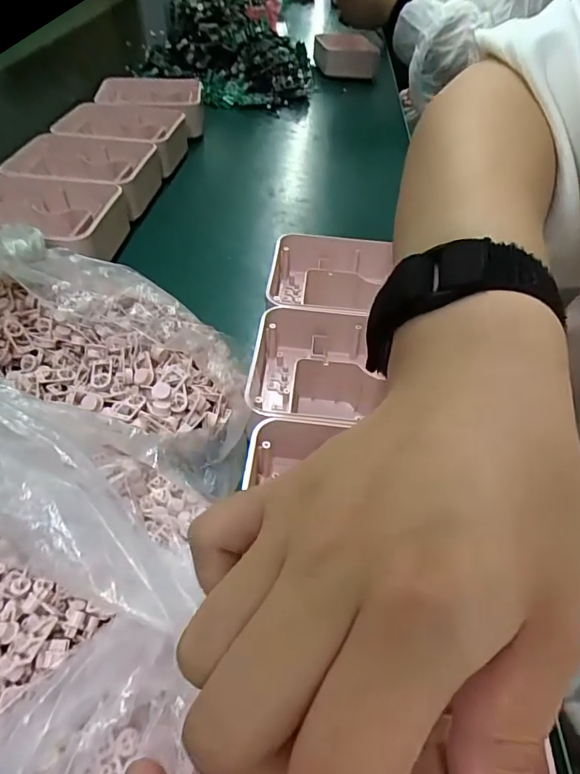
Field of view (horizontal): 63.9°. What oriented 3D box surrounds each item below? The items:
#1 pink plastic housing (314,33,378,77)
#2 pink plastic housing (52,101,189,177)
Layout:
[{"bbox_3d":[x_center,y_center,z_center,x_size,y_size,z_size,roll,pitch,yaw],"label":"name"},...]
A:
[{"bbox_3d":[0.099,-0.582,0.813,0.101,0.056,0.072,-14,50,-15],"label":"pink plastic housing"},{"bbox_3d":[-0.186,-0.284,0.526,0.130,0.044,0.107,8,48,4],"label":"pink plastic housing"}]

